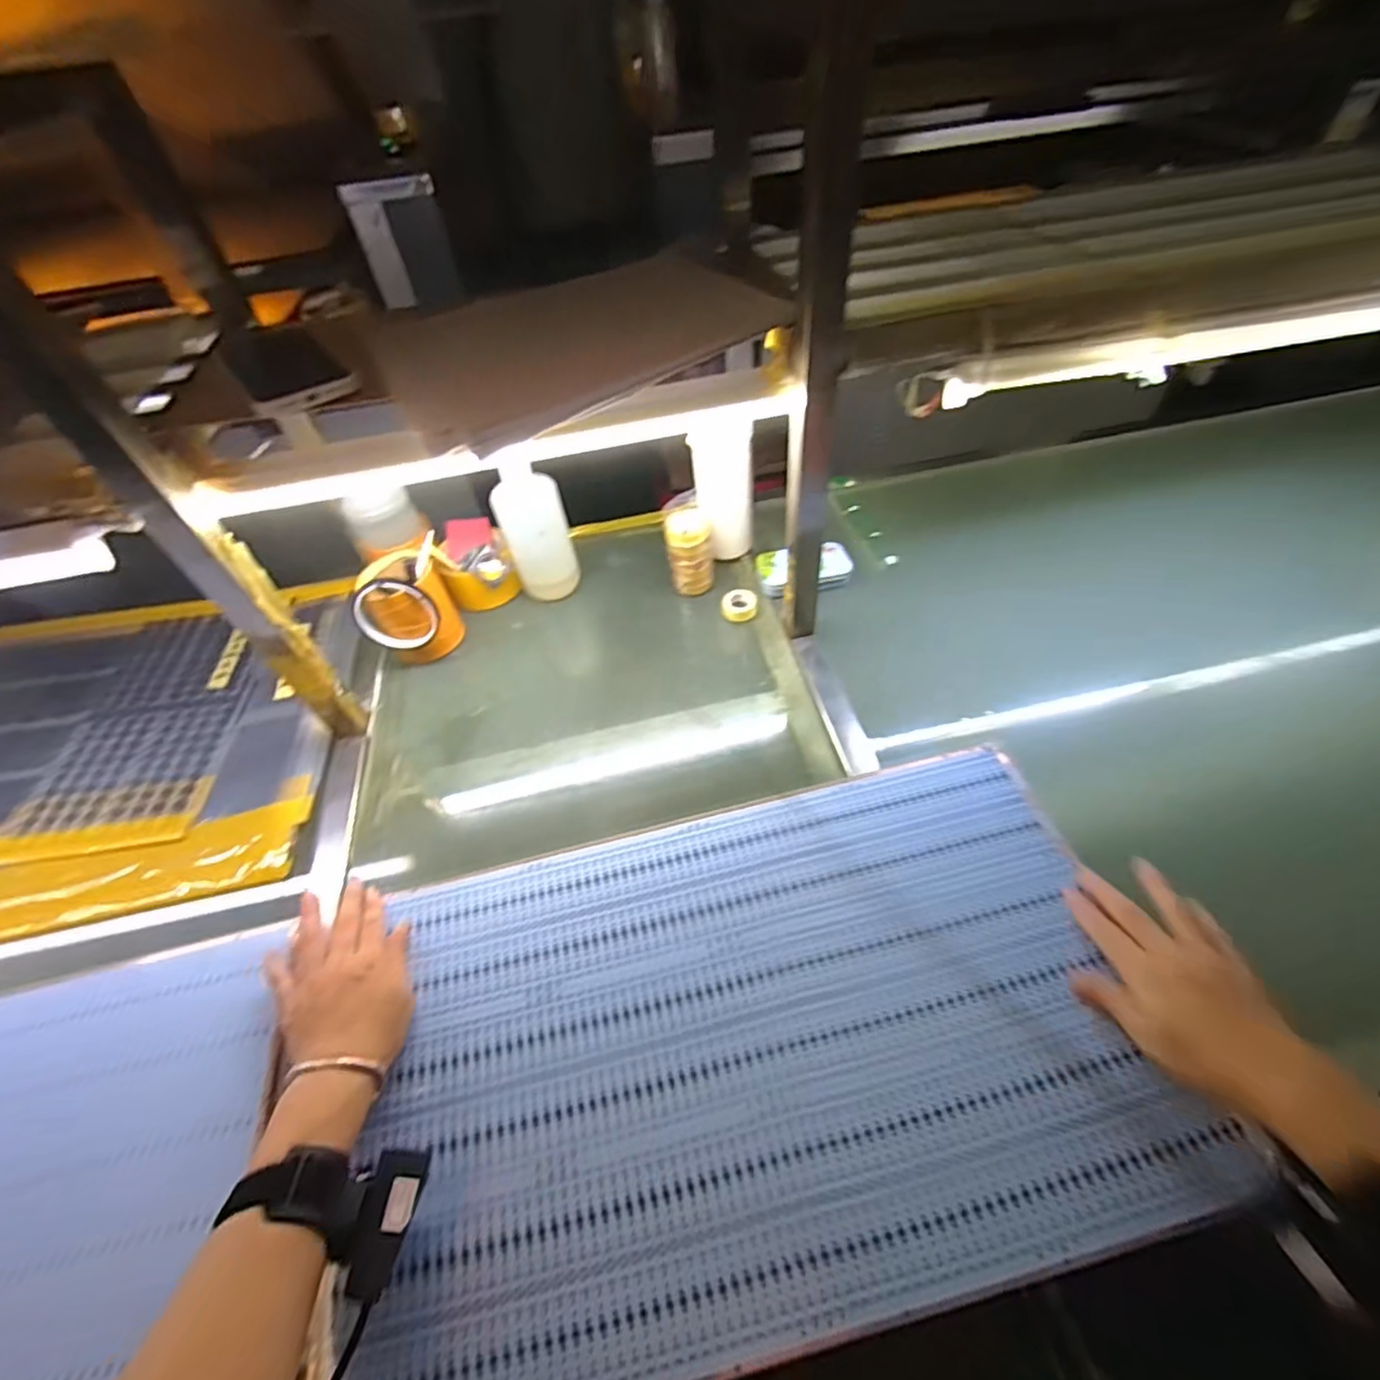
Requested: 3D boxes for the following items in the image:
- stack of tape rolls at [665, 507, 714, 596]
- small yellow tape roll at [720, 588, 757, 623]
[{"bbox_3d":[0.001,-0.175,0.763,0.053,0.107,0.058,-1,50,5],"label":"stack of tape rolls"},{"bbox_3d":[0.060,-0.105,0.758,0.043,0.016,0.040,2,50,7],"label":"small yellow tape roll"}]

